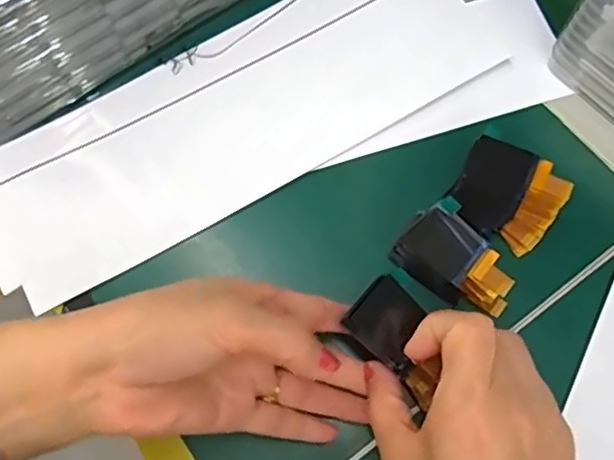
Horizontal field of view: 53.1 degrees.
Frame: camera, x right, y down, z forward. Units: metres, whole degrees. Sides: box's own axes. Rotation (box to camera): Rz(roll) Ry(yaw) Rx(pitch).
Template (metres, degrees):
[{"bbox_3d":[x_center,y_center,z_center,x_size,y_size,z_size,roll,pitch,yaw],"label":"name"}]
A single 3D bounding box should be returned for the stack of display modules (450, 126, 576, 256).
[{"bbox_3d":[0.108,-0.017,0.329,0.053,0.045,0.039,25,73,10],"label":"stack of display modules"}]

